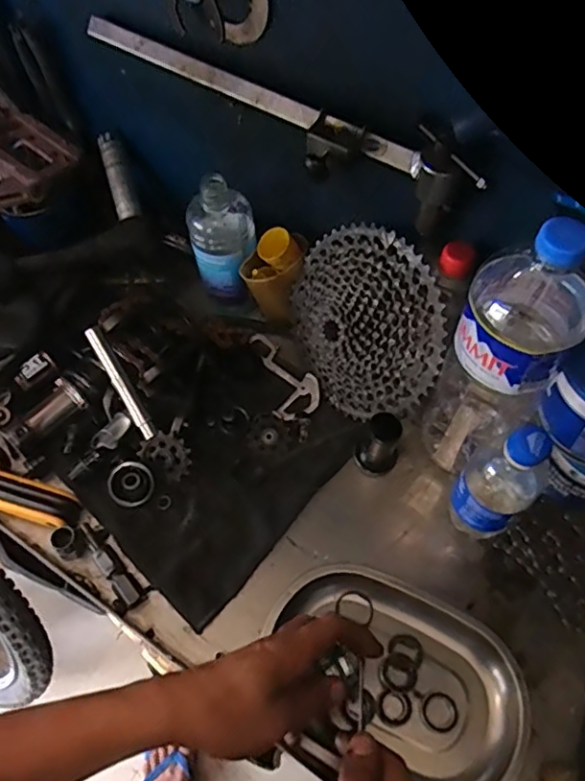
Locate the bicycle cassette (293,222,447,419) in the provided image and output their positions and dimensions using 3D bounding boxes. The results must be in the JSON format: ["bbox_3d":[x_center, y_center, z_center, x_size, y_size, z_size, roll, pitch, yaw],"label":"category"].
[{"bbox_3d":[0.060,-0.066,0.578,0.047,0.179,0.193,-16,76,-44],"label":"bicycle cassette"}]

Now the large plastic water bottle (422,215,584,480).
[{"bbox_3d":[0.179,-0.022,0.496,0.091,0.314,0.106,22,61,14],"label":"large plastic water bottle"}]

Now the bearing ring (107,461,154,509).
[{"bbox_3d":[-0.163,0.095,0.583,0.046,0.009,0.045,3,78,-16],"label":"bearing ring"}]

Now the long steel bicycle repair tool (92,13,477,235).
[{"bbox_3d":[-0.031,-0.242,0.535,0.419,0.075,0.057,27,62,17],"label":"long steel bicycle repair tool"}]

